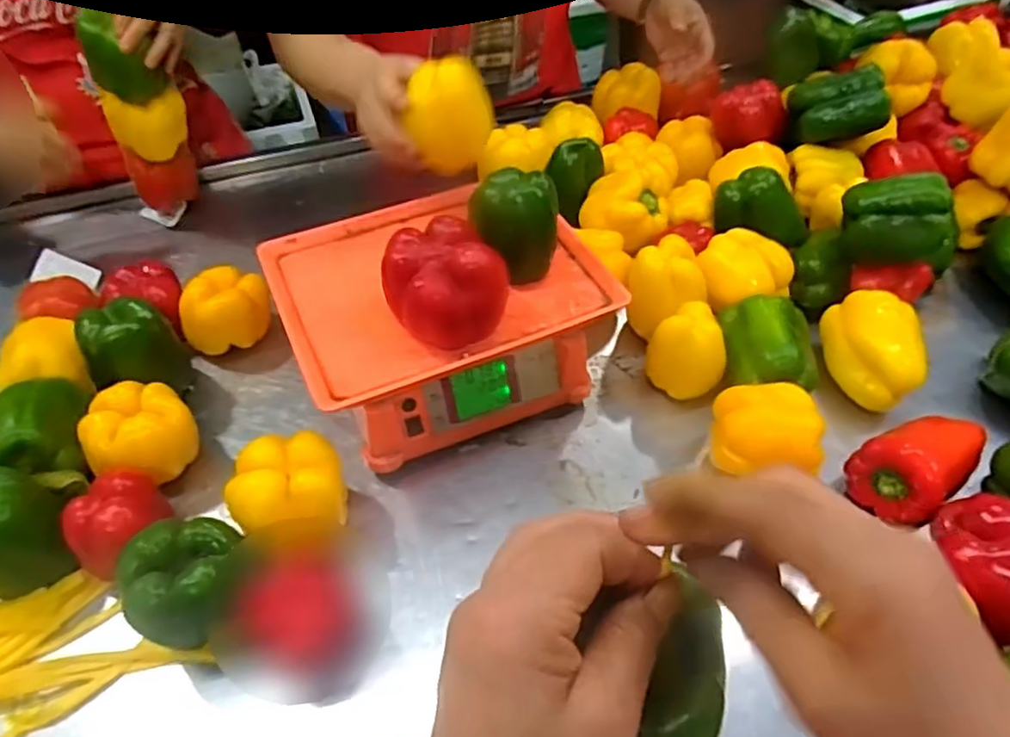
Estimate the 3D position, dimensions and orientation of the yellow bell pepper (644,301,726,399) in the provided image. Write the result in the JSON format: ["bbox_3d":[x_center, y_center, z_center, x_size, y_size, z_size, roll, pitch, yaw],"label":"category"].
[{"bbox_3d":[0.183,-0.014,0.683,0.058,0.088,0.065,-15,50,-11],"label":"yellow bell pepper"}]

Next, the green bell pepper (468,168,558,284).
[{"bbox_3d":[0.010,-0.135,0.632,0.074,0.090,0.069,3,49,4],"label":"green bell pepper"}]

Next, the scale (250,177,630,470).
[{"bbox_3d":[-0.059,-0.051,0.692,0.295,0.126,0.232,-21,52,-16],"label":"scale"}]

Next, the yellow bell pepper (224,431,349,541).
[{"bbox_3d":[-0.182,0.115,0.577,0.096,0.082,0.087,-11,50,-8],"label":"yellow bell pepper"}]

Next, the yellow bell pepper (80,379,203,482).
[{"bbox_3d":[-0.337,0.065,0.631,0.083,0.070,0.090,-1,49,1],"label":"yellow bell pepper"}]

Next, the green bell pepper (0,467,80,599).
[{"bbox_3d":[-0.407,0.137,0.555,0.085,0.092,0.075,-22,52,-17],"label":"green bell pepper"}]

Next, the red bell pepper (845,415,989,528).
[{"bbox_3d":[0.369,0.078,0.601,0.107,0.063,0.077,-30,55,-23],"label":"red bell pepper"}]

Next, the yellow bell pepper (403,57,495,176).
[{"bbox_3d":[-0.050,-0.233,0.628,0.065,0.075,0.070,11,50,11],"label":"yellow bell pepper"}]

